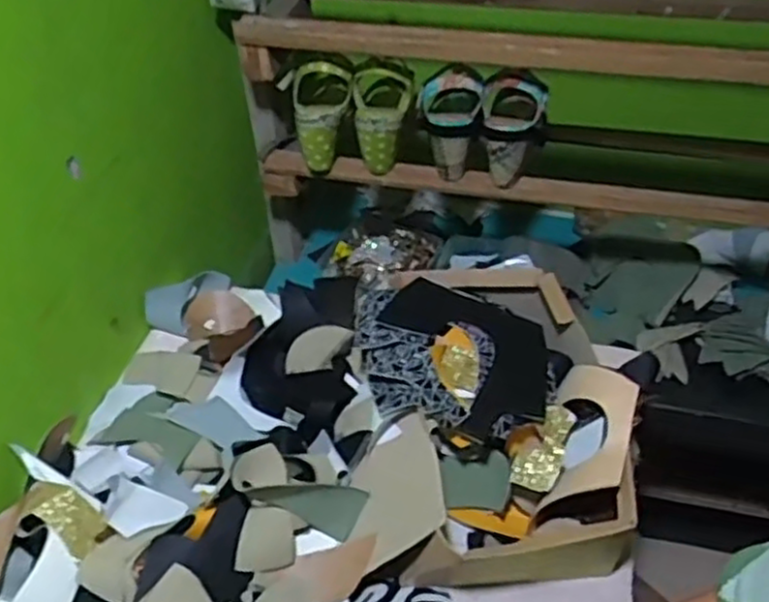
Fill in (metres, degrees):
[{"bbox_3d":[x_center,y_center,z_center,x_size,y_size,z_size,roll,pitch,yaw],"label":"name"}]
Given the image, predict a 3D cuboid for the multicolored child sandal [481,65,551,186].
[{"bbox_3d":[0.166,-0.226,0.960,0.083,0.132,0.083,6,43,9],"label":"multicolored child sandal"}]

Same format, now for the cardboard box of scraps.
[{"bbox_3d":[0.102,0.116,0.765,0.260,0.132,0.334,-10,43,-9],"label":"cardboard box of scraps"}]

